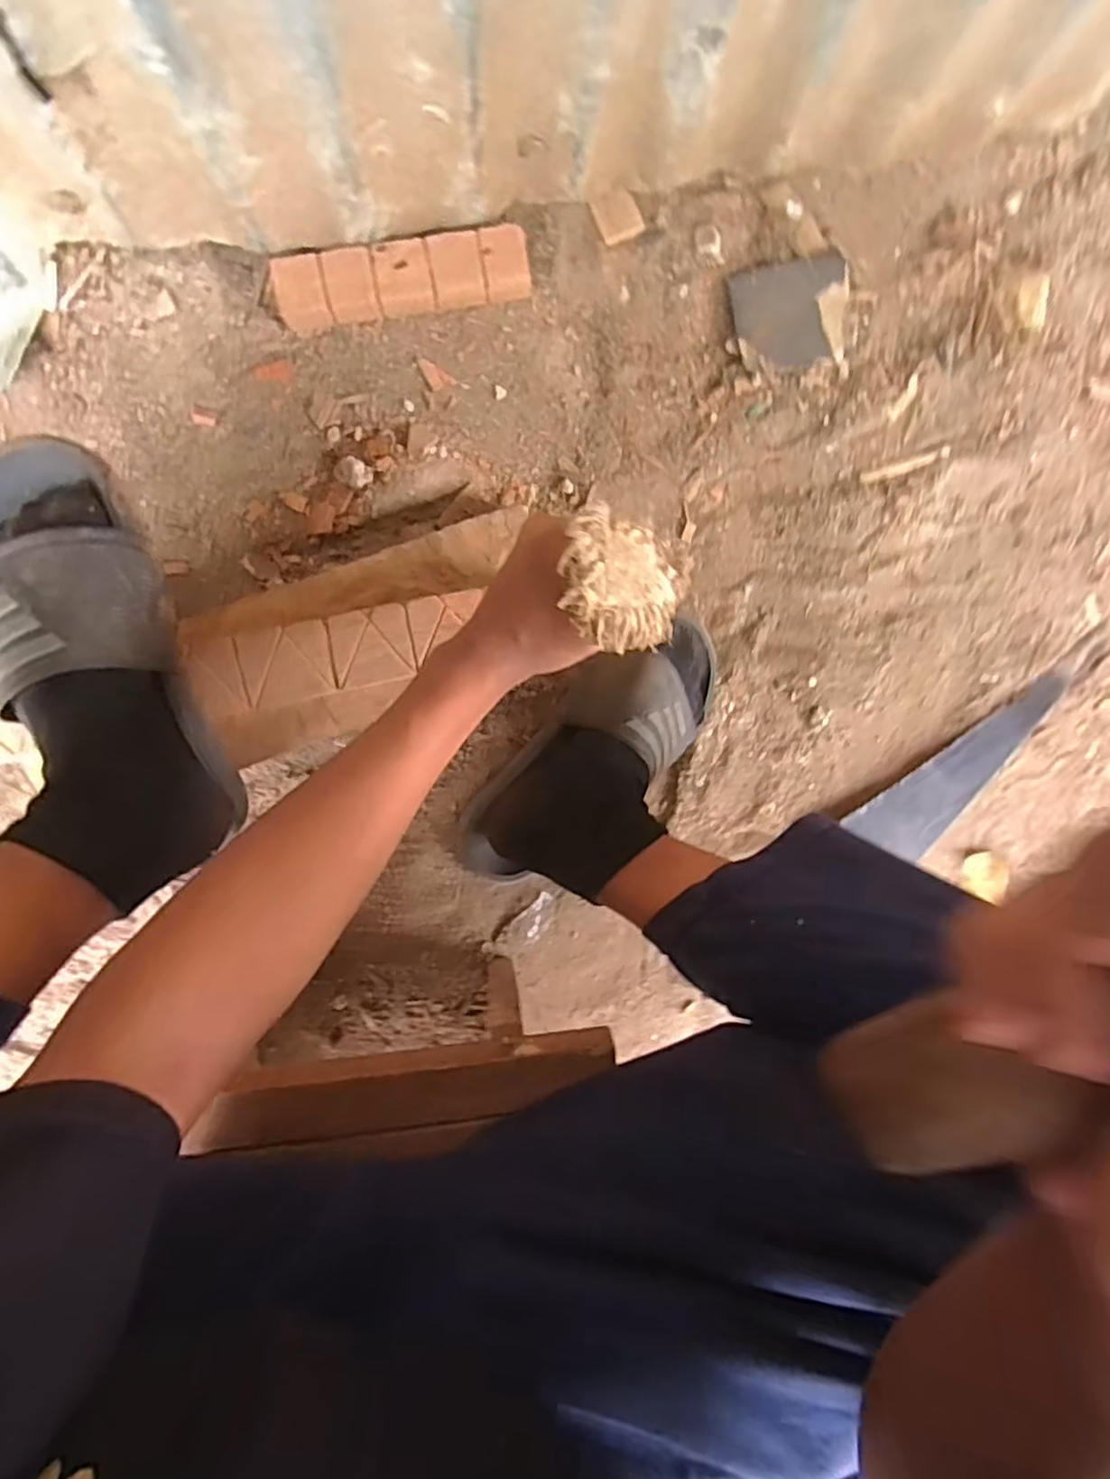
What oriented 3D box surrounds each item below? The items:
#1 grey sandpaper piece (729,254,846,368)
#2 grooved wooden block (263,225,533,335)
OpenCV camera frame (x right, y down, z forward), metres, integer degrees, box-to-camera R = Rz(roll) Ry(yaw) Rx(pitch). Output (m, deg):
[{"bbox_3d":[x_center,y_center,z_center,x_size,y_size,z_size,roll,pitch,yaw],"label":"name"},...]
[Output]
[{"bbox_3d":[0.193,-0.346,0.573,0.088,0.011,0.077,-13,98,-4],"label":"grey sandpaper piece"},{"bbox_3d":[-0.115,-0.344,0.533,0.196,0.035,0.049,-12,98,-4],"label":"grooved wooden block"}]

